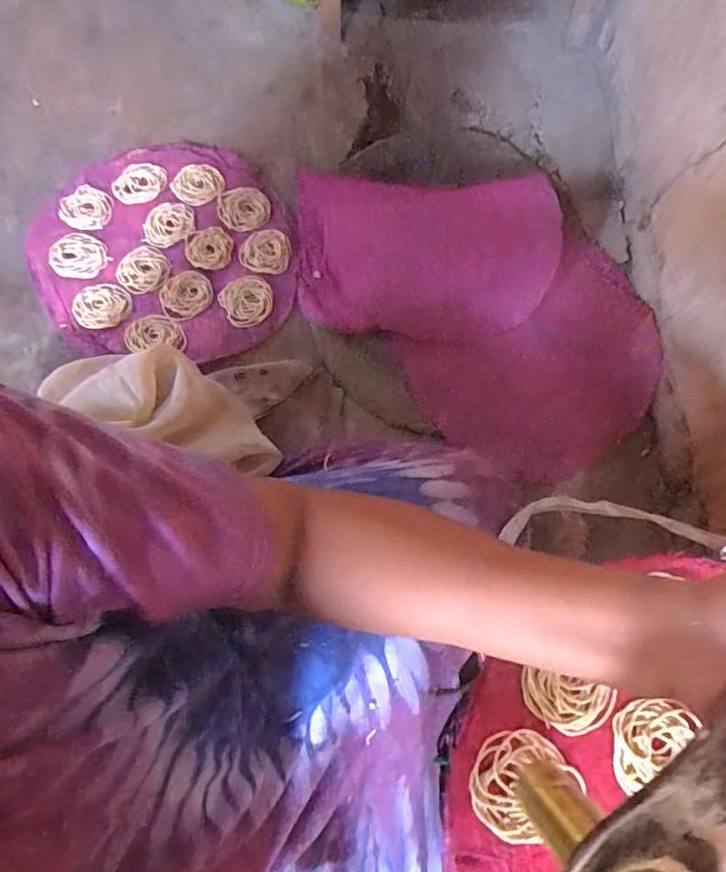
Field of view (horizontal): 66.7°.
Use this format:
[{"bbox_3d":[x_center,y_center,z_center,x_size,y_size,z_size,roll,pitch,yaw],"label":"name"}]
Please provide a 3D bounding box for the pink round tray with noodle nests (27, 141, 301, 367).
[{"bbox_3d":[-0.264,-0.244,0.741,0.329,0.035,0.315,1,73,-2],"label":"pink round tray with noodle nests"}]

